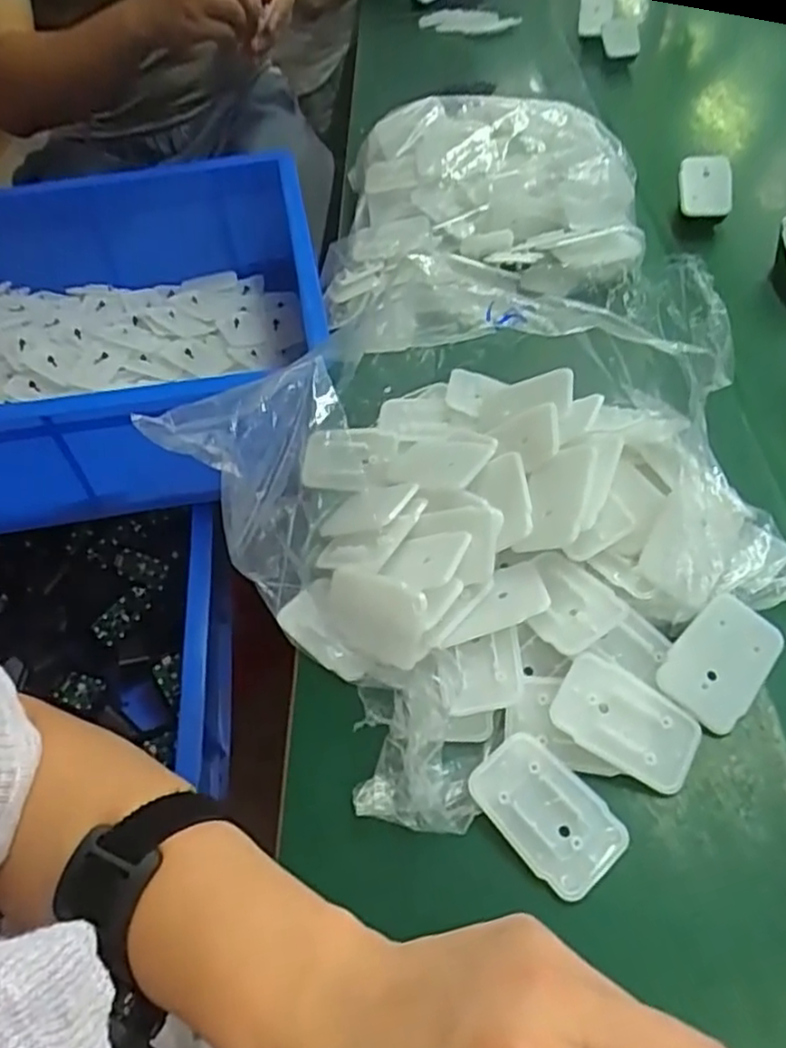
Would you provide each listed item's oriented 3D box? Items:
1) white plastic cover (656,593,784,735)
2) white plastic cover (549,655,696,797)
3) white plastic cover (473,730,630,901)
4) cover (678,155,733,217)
[{"bbox_3d":[0.166,0.067,0.355,0.042,0.012,0.065,34,62,28],"label":"white plastic cover"},{"bbox_3d":[0.114,0.096,0.342,0.068,0.006,0.044,32,69,11],"label":"white plastic cover"},{"bbox_3d":[0.071,0.134,0.328,0.043,0.011,0.068,-38,57,-22],"label":"white plastic cover"},{"bbox_3d":[0.271,-0.292,0.609,0.062,0.048,0.008,-10,16,-23],"label":"cover"}]

